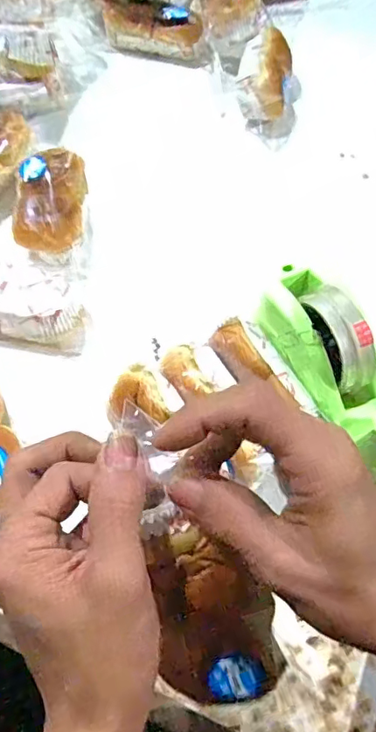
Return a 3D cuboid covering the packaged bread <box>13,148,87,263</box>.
[{"bbox_3d":[-0.148,-0.171,0.586,0.070,0.053,0.141,0,62,-4],"label":"packaged bread"}]

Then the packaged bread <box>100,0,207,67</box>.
[{"bbox_3d":[-0.043,-0.479,0.756,0.154,0.058,0.062,13,62,3],"label":"packaged bread"}]

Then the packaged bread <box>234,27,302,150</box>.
[{"bbox_3d":[0.106,-0.367,0.697,0.086,0.065,0.136,13,62,3],"label":"packaged bread"}]

